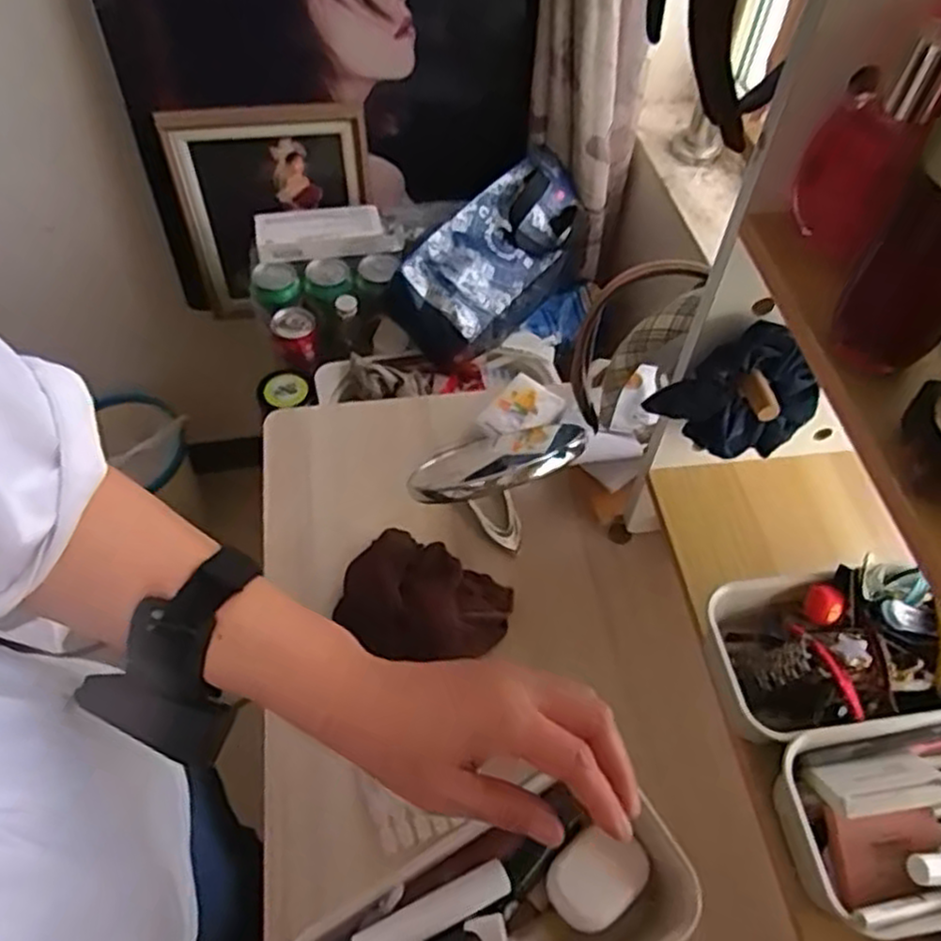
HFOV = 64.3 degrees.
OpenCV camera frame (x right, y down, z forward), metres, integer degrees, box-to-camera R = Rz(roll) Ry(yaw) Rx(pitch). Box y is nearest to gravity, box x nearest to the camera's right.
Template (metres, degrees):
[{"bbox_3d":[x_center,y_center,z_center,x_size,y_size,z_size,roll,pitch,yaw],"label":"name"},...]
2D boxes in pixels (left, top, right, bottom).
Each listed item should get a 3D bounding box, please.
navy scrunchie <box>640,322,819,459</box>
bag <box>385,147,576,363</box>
[{"bbox_3d":[0.176,-0.046,0.485,0.109,0.095,0.033,2,55,-1],"label":"navy scrunchie"},{"bbox_3d":[0.033,-0.269,0.948,0.134,0.128,0.296,33,60,19],"label":"bag"}]

